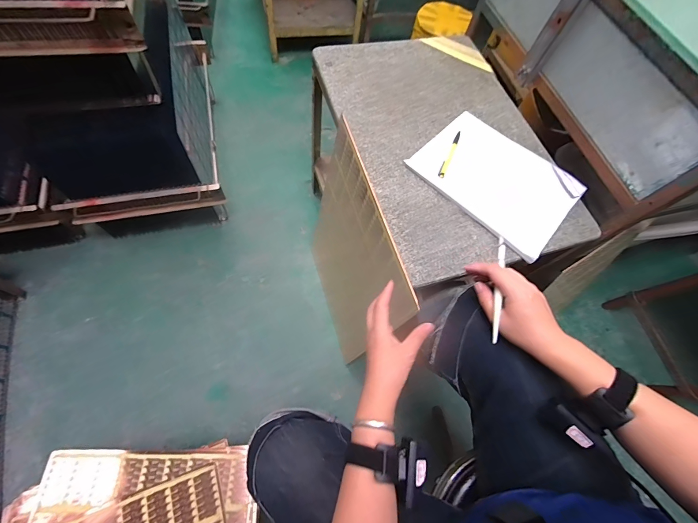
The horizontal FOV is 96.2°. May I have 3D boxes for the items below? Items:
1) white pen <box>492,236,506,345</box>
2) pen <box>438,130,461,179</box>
[{"bbox_3d":[0.193,0.031,0.404,0.008,0.011,0.146,13,68,4],"label":"white pen"},{"bbox_3d":[0.202,-0.214,0.620,0.012,0.014,0.131,24,71,8],"label":"pen"}]

